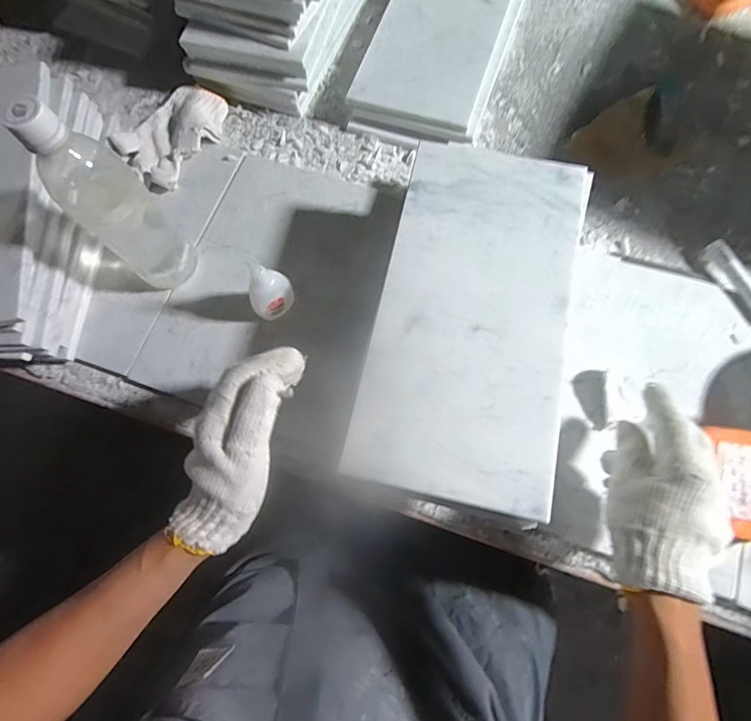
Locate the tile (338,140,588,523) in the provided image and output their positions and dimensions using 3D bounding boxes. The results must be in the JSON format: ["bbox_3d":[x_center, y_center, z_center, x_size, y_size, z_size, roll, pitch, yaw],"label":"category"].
[{"bbox_3d":[0.081,-0.045,0.346,0.147,0.008,0.302,12,72,5],"label":"tile"}]

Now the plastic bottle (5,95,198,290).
[{"bbox_3d":[-0.236,-0.143,0.385,0.065,0.203,0.068,0,71,1],"label":"plastic bottle"}]

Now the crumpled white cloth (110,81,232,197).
[{"bbox_3d":[-0.249,-0.283,0.526,0.092,0.030,0.149,30,75,11],"label":"crumpled white cloth"}]

